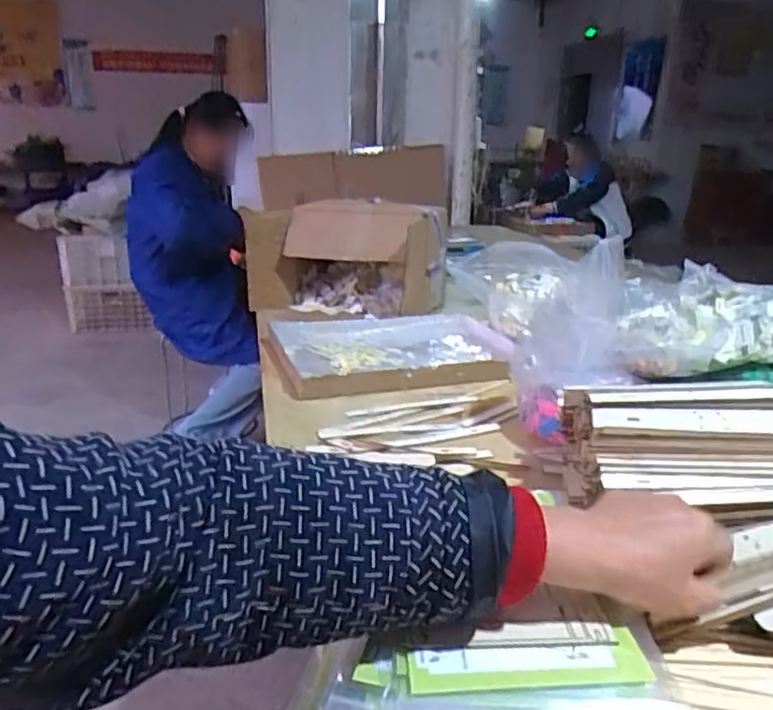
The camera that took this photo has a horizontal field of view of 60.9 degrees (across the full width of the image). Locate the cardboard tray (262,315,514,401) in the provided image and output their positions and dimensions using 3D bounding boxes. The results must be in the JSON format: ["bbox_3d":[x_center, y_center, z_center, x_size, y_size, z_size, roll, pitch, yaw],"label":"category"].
[{"bbox_3d":[0.006,-0.010,1.177,0.404,0.040,0.404,-4,19,-12],"label":"cardboard tray"}]

